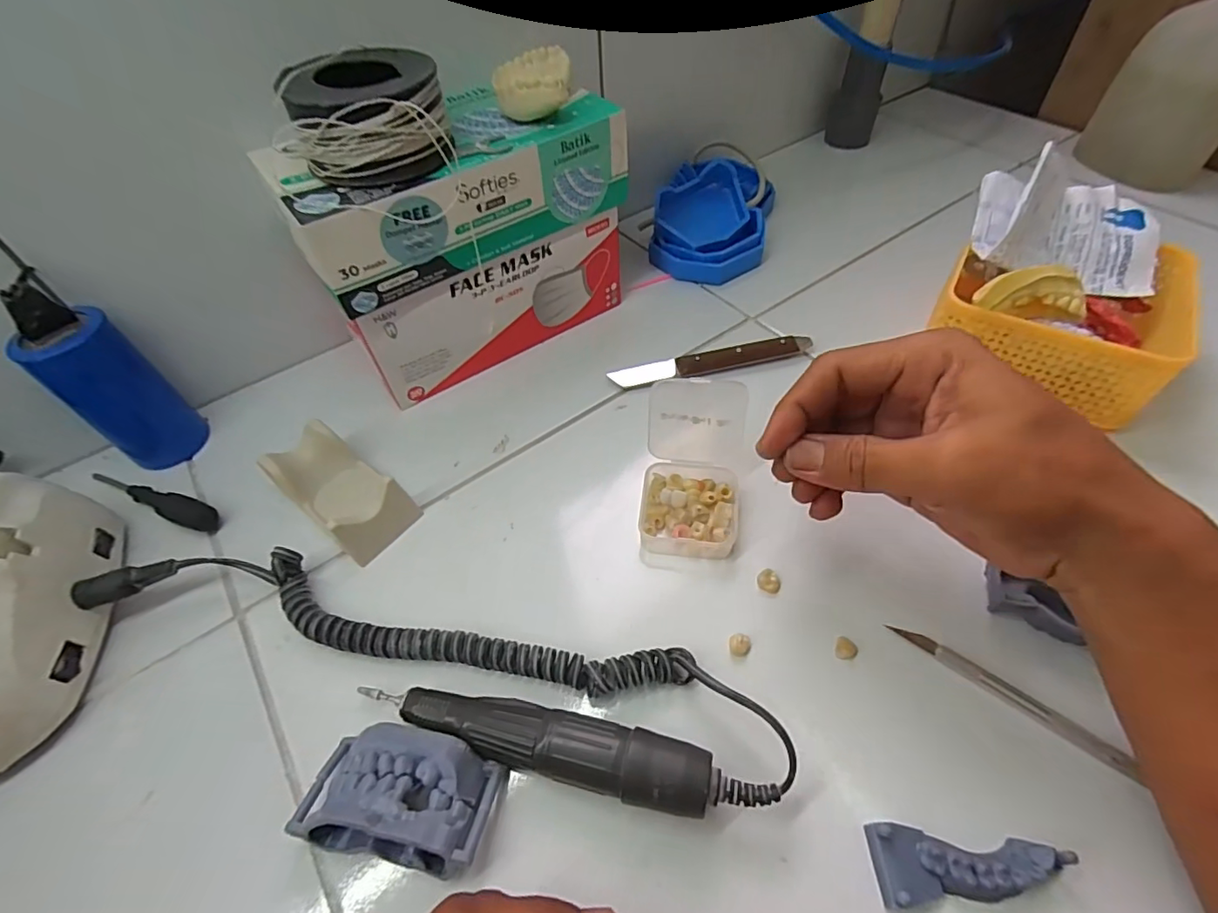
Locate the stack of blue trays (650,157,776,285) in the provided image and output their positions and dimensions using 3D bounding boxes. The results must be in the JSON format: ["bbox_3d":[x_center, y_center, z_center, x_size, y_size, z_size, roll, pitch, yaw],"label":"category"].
[{"bbox_3d":[0.094,-0.215,0.483,0.093,0.067,0.129,12,53,13],"label":"stack of blue trays"}]

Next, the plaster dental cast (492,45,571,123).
[{"bbox_3d":[-0.047,-0.234,0.344,0.045,0.023,0.049,-4,52,6],"label":"plaster dental cast"}]

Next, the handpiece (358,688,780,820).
[{"bbox_3d":[-0.022,0.130,0.245,0.180,0.031,0.027,6,54,14],"label":"handpiece"}]

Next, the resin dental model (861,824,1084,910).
[{"bbox_3d":[0.141,0.162,0.216,0.072,0.017,0.025,-3,52,7],"label":"resin dental model"}]

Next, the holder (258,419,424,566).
[{"bbox_3d":[-0.166,0.021,0.338,0.088,0.033,0.046,29,62,28],"label":"holder"}]

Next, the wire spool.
[{"bbox_3d":[-0.134,-0.189,0.301,0.086,0.045,0.068,-14,52,-1],"label":"wire spool"}]

